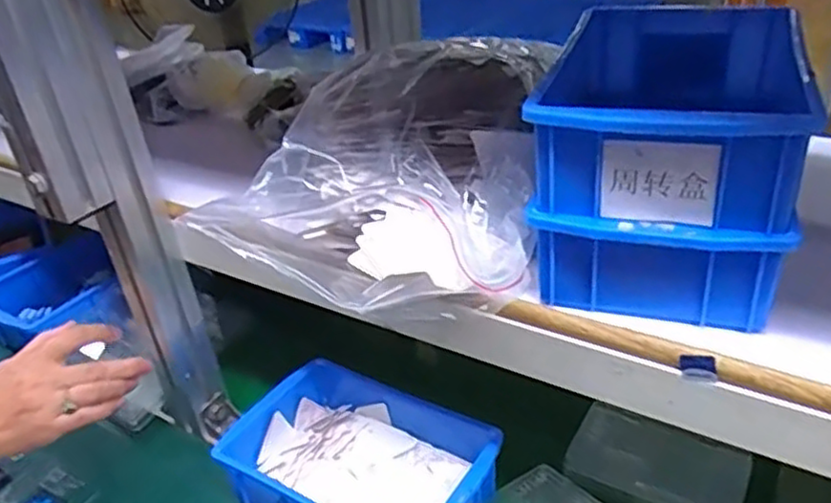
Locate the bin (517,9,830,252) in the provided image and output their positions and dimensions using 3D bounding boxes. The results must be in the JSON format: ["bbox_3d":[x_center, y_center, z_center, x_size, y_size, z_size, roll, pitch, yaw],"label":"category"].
[{"bbox_3d":[0.147,-0.085,0.417,0.127,0.067,0.199,6,33,19],"label":"bin"}]

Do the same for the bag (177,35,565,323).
[{"bbox_3d":[-0.021,-0.052,0.466,0.196,0.107,0.187,-1,32,8],"label":"bag"}]

